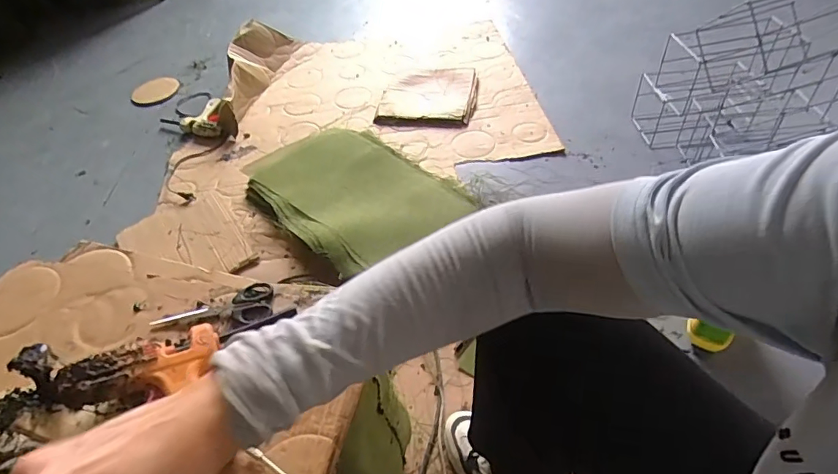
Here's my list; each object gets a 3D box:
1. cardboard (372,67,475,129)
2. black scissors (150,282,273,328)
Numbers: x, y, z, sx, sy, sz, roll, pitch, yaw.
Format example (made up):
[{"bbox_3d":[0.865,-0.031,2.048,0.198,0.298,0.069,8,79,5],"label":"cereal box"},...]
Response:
[{"bbox_3d":[0.031,-0.440,1.512,0.290,0.030,0.325,5,50,11],"label":"cardboard"},{"bbox_3d":[-0.265,0.089,0.628,0.151,0.010,0.068,-5,48,3],"label":"black scissors"}]

